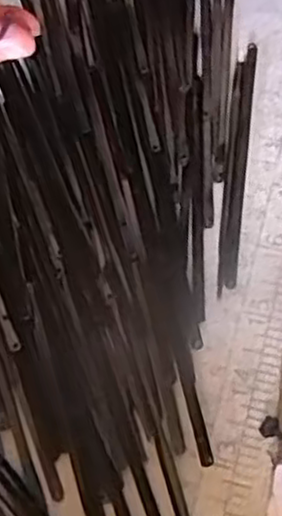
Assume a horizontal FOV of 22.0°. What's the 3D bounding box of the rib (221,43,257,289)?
[{"bbox_3d":[0.037,-0.038,0.275,0.005,0.004,0.100,6,71,9],"label":"rib"}]

